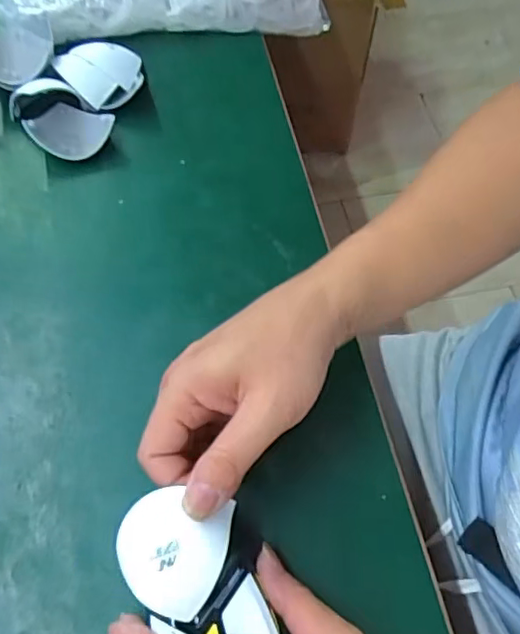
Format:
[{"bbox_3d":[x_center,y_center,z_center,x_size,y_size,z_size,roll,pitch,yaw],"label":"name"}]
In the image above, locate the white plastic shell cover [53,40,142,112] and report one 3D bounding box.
[{"bbox_3d":[-0.127,-0.200,0.479,0.067,0.028,0.057,-27,66,-14],"label":"white plastic shell cover"}]

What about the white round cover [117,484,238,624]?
[{"bbox_3d":[-0.044,0.113,0.283,0.053,0.017,0.054,0,62,-1],"label":"white round cover"}]

